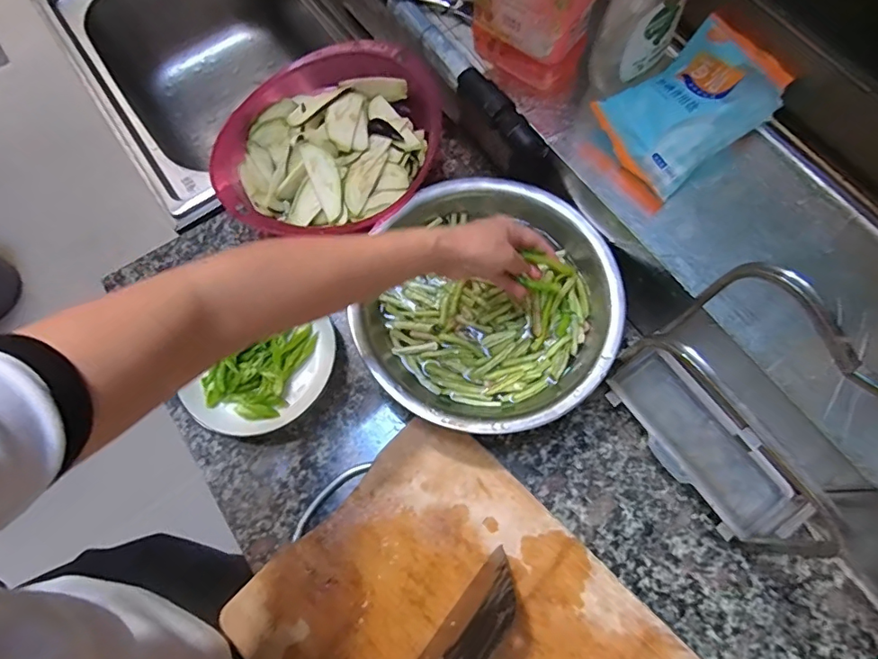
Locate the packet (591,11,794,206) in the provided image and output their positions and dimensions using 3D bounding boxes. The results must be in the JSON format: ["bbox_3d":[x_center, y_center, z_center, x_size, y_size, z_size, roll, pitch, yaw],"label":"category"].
[{"bbox_3d":[0.243,-0.217,0.486,0.154,0.028,0.108,-39,75,10],"label":"packet"}]

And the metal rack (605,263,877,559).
[{"bbox_3d":[0.270,0.081,0.443,0.093,0.223,0.212,-34,74,-12],"label":"metal rack"}]

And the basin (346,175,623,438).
[{"bbox_3d":[0.054,-0.024,0.545,0.251,0.070,0.275,0,70,-1],"label":"basin"}]

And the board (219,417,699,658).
[{"bbox_3d":[0.031,0.305,0.465,0.387,0.024,0.289,43,75,13],"label":"board"}]

